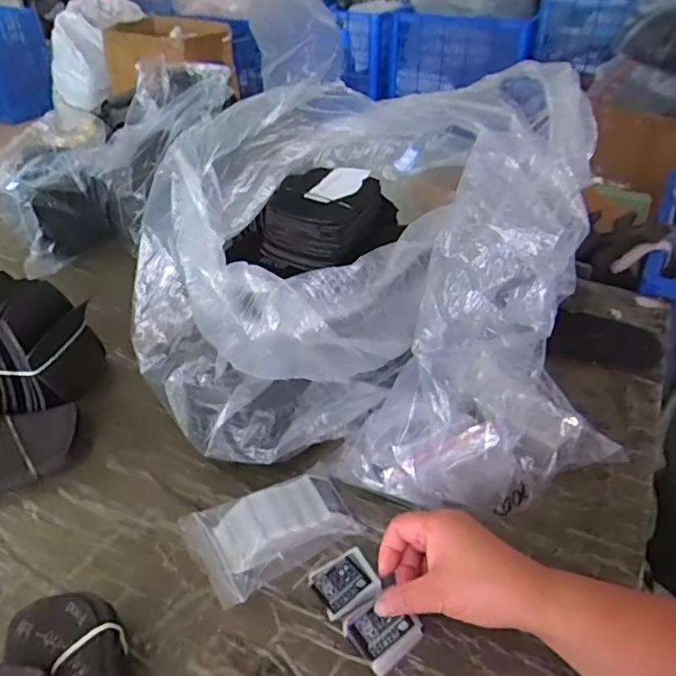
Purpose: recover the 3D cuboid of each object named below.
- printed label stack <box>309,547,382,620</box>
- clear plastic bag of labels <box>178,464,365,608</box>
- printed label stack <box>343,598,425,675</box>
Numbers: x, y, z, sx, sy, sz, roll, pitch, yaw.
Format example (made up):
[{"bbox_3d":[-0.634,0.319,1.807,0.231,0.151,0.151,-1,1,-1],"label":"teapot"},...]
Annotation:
[{"bbox_3d":[0.007,0.196,0.440,0.048,0.011,0.045,-22,44,-25],"label":"printed label stack"},{"bbox_3d":[-0.055,0.159,0.476,0.134,0.030,0.089,-24,45,-27],"label":"clear plastic bag of labels"},{"bbox_3d":[0.033,0.218,0.412,0.044,0.017,0.045,-29,41,-29],"label":"printed label stack"}]

